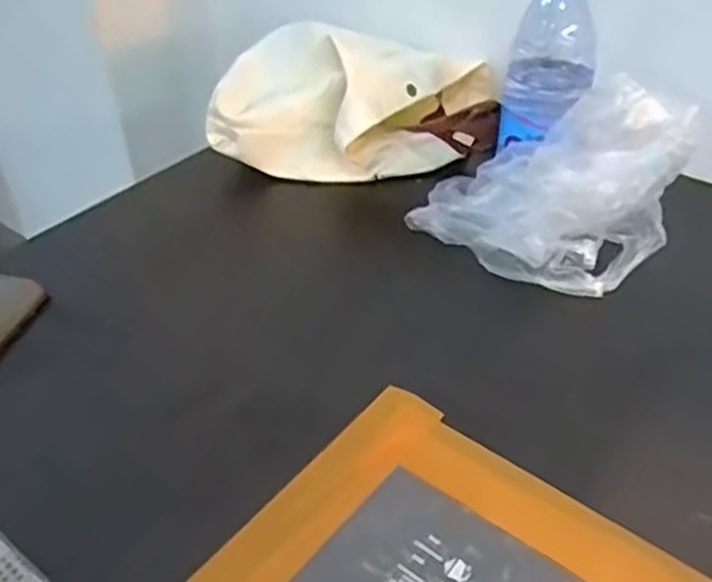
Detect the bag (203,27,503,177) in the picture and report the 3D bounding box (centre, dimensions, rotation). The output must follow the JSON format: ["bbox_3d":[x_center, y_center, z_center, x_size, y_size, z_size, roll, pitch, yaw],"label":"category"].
[{"bbox_3d":[-0.001,-0.183,0.713,0.252,0.095,0.163,0,39,3],"label":"bag"}]

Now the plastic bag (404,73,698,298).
[{"bbox_3d":[0.135,-0.079,0.555,0.182,0.134,0.097,16,42,21],"label":"plastic bag"}]

